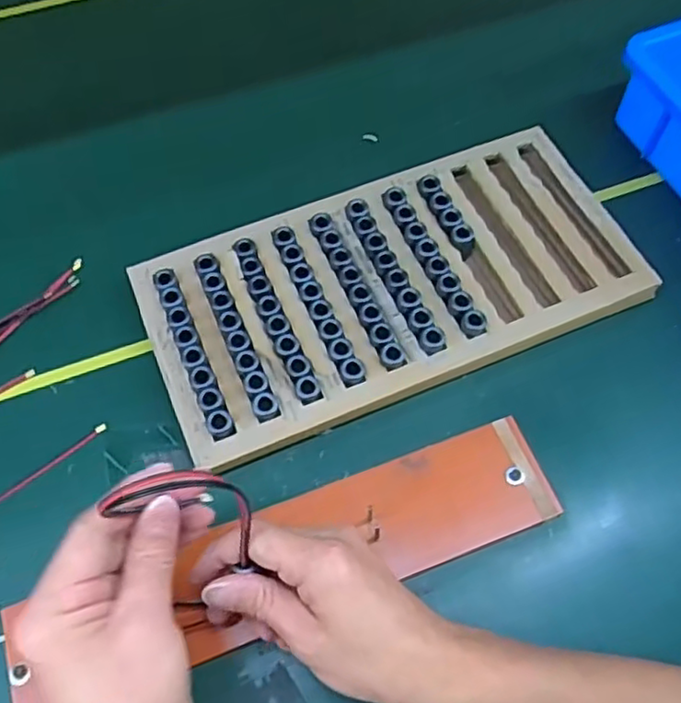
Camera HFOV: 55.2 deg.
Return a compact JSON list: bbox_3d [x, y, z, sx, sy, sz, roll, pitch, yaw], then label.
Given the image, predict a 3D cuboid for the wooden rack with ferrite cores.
[{"bbox_3d":[0.038,-0.050,0.489,0.352,0.035,0.172,-21,65,-10],"label":"wooden rack with ferrite cores"}]

